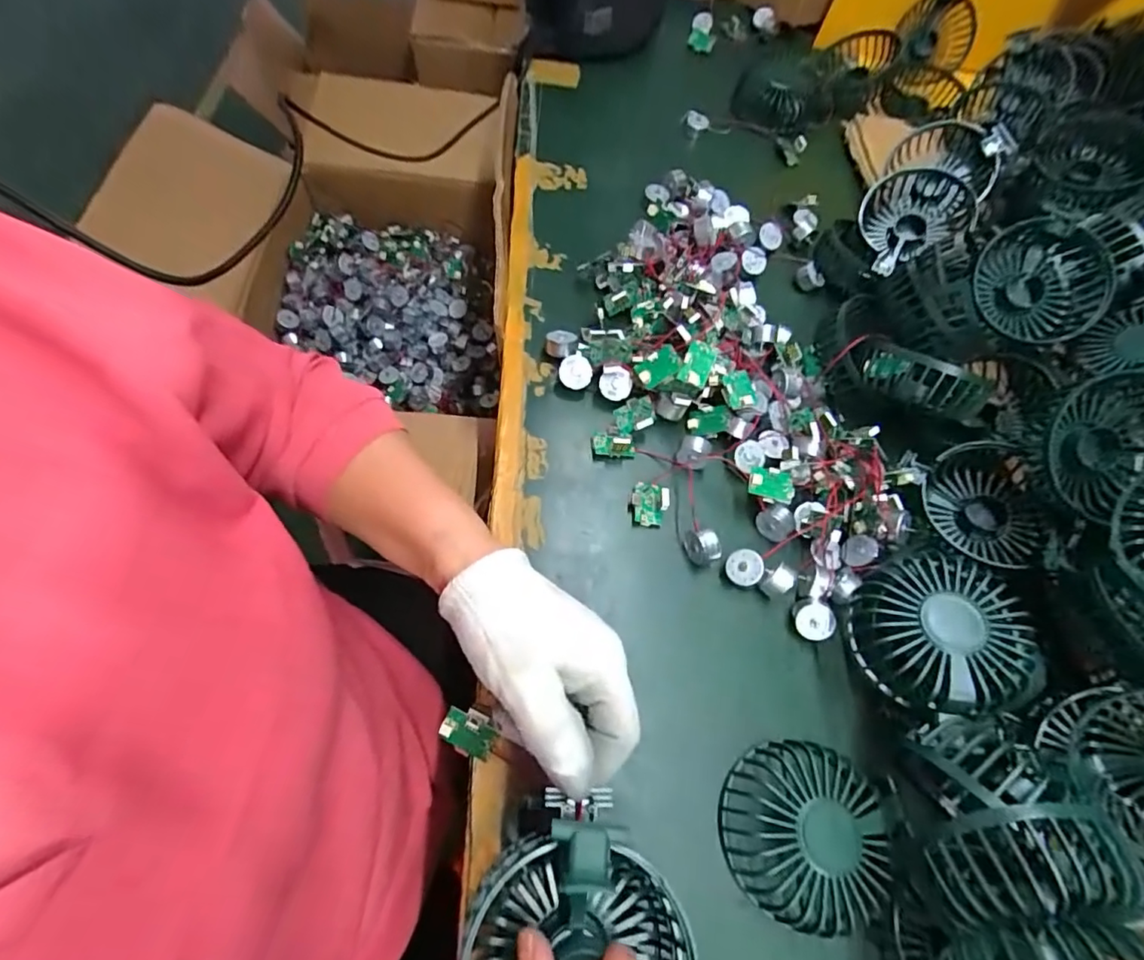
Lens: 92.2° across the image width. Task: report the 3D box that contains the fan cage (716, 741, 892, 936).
[{"bbox_3d":[0.119,0.183,0.288,0.076,0.037,0.080,3,63,-7],"label":"fan cage"}]

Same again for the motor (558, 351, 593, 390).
[{"bbox_3d":[0.003,-0.079,0.402,0.025,0.009,0.024,44,103,10],"label":"motor"}]

